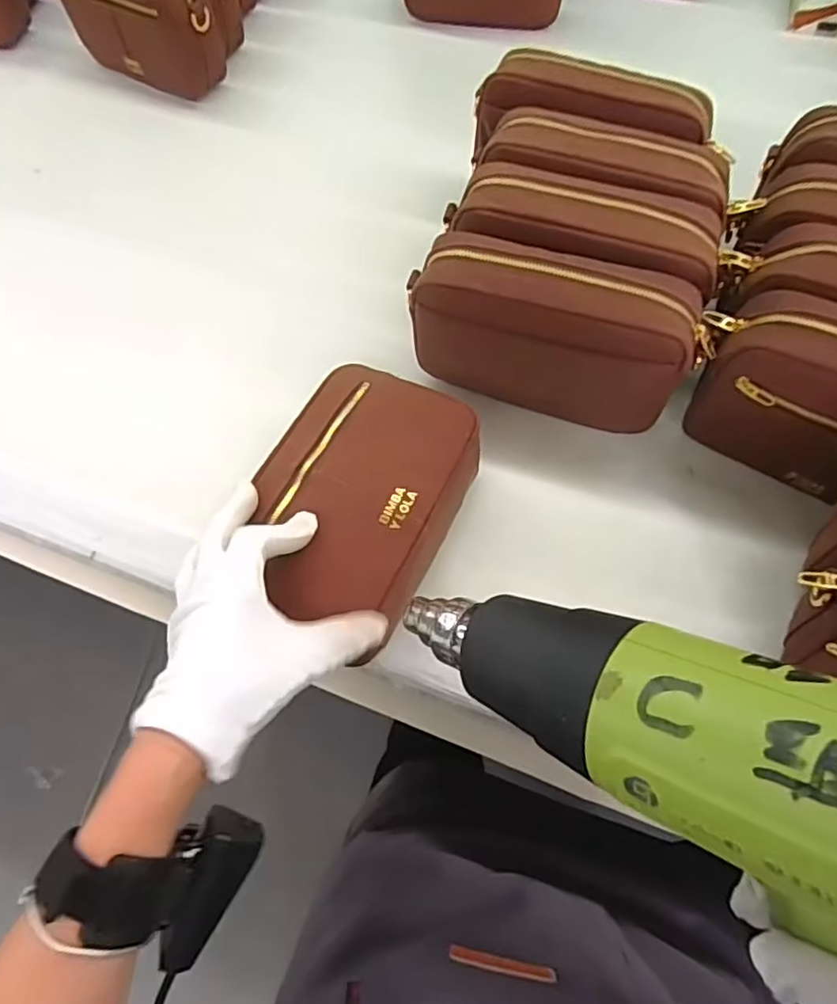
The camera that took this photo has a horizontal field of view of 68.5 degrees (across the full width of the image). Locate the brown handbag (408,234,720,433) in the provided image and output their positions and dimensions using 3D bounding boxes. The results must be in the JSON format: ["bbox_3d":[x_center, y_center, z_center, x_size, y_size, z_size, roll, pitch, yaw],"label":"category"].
[{"bbox_3d":[0.092,-0.113,0.431,0.197,0.107,0.065,17,64,10],"label":"brown handbag"}]

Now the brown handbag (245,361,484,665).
[{"bbox_3d":[-0.040,-0.005,0.409,0.124,0.042,0.167,23,66,12],"label":"brown handbag"}]

